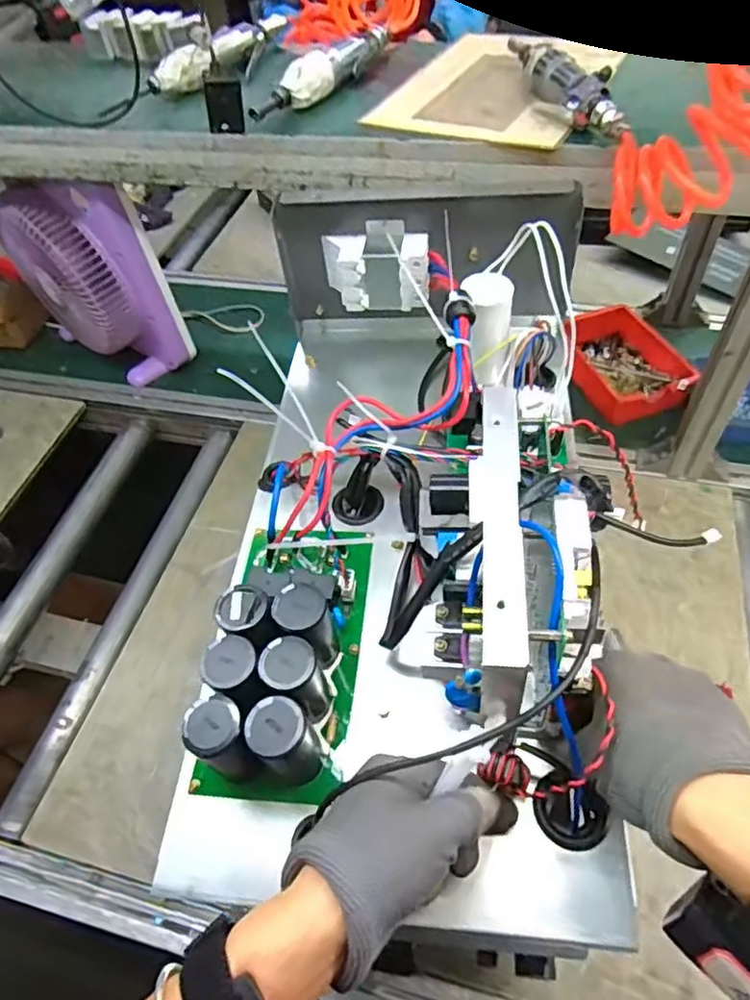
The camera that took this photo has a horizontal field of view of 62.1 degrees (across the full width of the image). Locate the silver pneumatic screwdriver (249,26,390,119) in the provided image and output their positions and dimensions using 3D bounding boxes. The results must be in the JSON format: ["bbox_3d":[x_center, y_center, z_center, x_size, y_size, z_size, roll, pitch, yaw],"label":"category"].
[{"bbox_3d":[-0.047,-0.490,0.703,0.038,0.038,0.258,25,58,23],"label":"silver pneumatic screwdriver"}]

